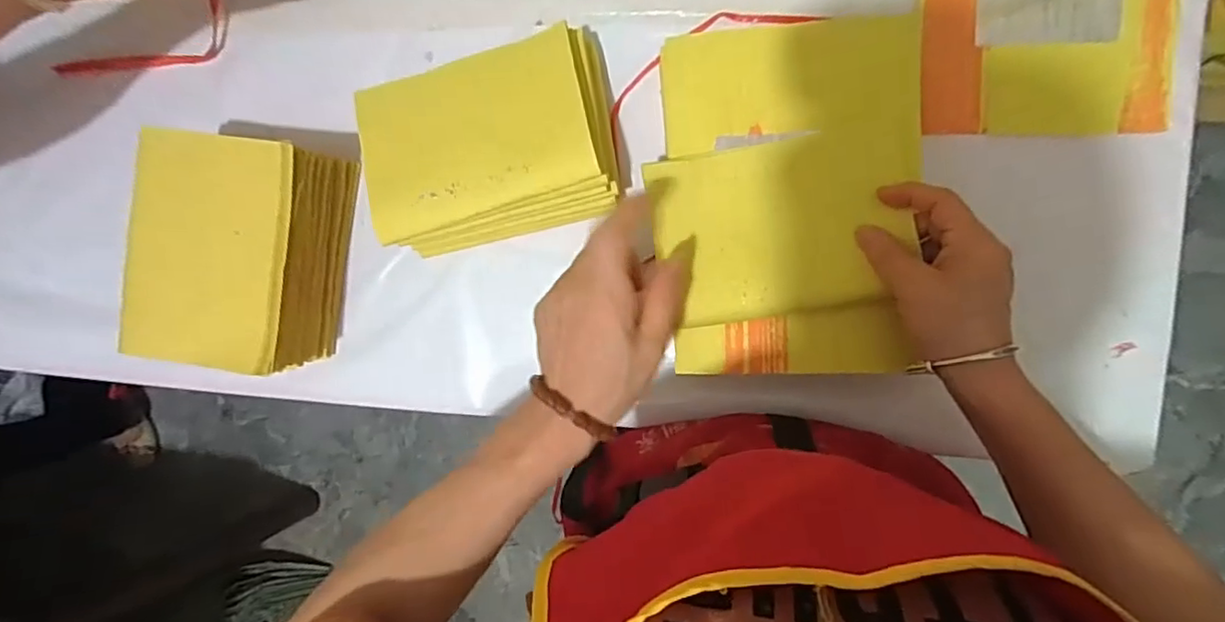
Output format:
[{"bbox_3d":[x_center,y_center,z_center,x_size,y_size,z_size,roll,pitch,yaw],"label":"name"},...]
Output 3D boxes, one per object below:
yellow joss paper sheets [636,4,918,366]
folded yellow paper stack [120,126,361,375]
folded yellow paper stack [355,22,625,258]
[{"bbox_3d":[0.110,-0.073,0.393,0.161,0.044,0.224,2,93,9],"label":"yellow joss paper sheets"},{"bbox_3d":[-0.273,-0.043,0.452,0.116,0.105,0.153,6,94,9],"label":"folded yellow paper stack"},{"bbox_3d":[-0.083,-0.111,0.428,0.166,0.093,0.123,-12,91,9],"label":"folded yellow paper stack"}]

